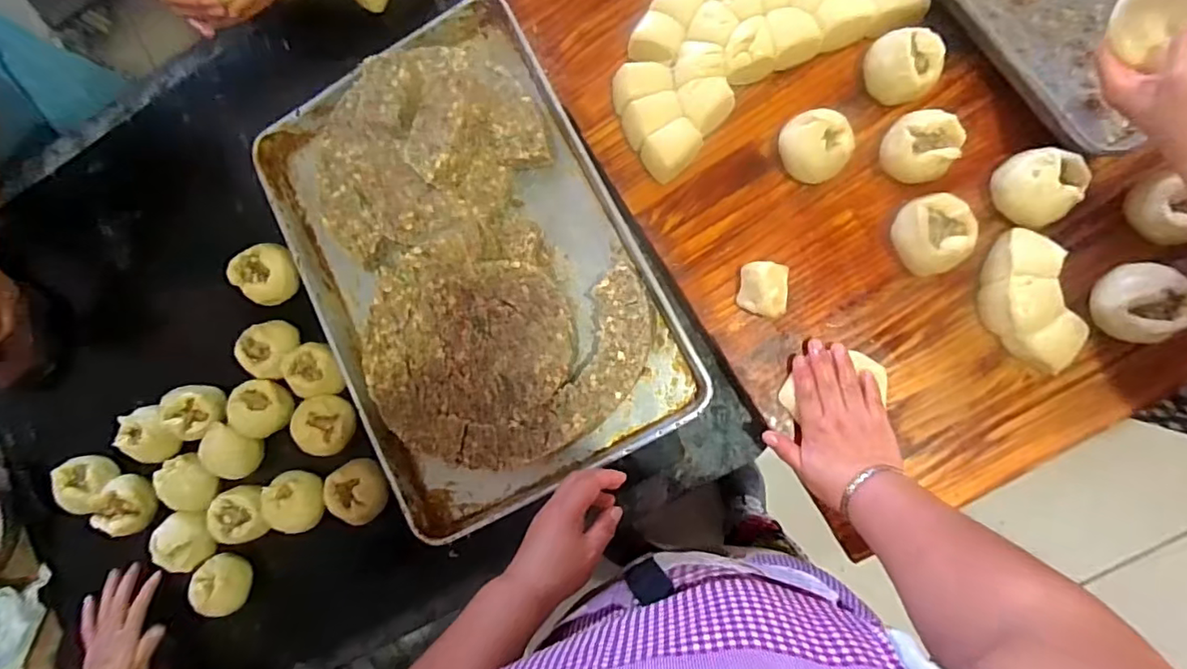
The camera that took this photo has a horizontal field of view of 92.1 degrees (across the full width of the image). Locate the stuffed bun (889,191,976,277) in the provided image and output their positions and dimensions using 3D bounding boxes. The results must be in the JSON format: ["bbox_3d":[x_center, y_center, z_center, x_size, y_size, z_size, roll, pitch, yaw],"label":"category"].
[{"bbox_3d":[0.349,-0.103,0.592,0.062,0.058,0.077,-27,80,8],"label":"stuffed bun"}]

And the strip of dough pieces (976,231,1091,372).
[{"bbox_3d":[0.437,-0.033,0.579,0.065,0.052,0.144,-11,84,8],"label":"strip of dough pieces"}]

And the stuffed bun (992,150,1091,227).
[{"bbox_3d":[0.447,-0.148,0.578,0.067,0.057,0.075,-28,82,5],"label":"stuffed bun"}]

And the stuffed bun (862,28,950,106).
[{"bbox_3d":[0.328,-0.281,0.610,0.066,0.054,0.063,-1,85,11],"label":"stuffed bun"}]

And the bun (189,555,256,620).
[{"bbox_3d":[-0.487,0.327,0.744,0.070,0.043,0.075,-19,82,9],"label":"bun"}]

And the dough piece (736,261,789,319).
[{"bbox_3d":[0.184,-0.047,0.626,0.048,0.052,0.057,7,86,9],"label":"dough piece"}]

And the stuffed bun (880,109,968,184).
[{"bbox_3d":[0.341,-0.193,0.602,0.064,0.061,0.069,-1,85,11],"label":"stuffed bun"}]

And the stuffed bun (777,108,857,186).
[{"bbox_3d":[0.240,-0.200,0.622,0.069,0.055,0.077,-10,83,10],"label":"stuffed bun"}]

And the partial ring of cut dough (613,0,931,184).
[{"bbox_3d":[0.167,-0.347,0.648,0.333,0.042,0.195,-33,82,5],"label":"partial ring of cut dough"}]

